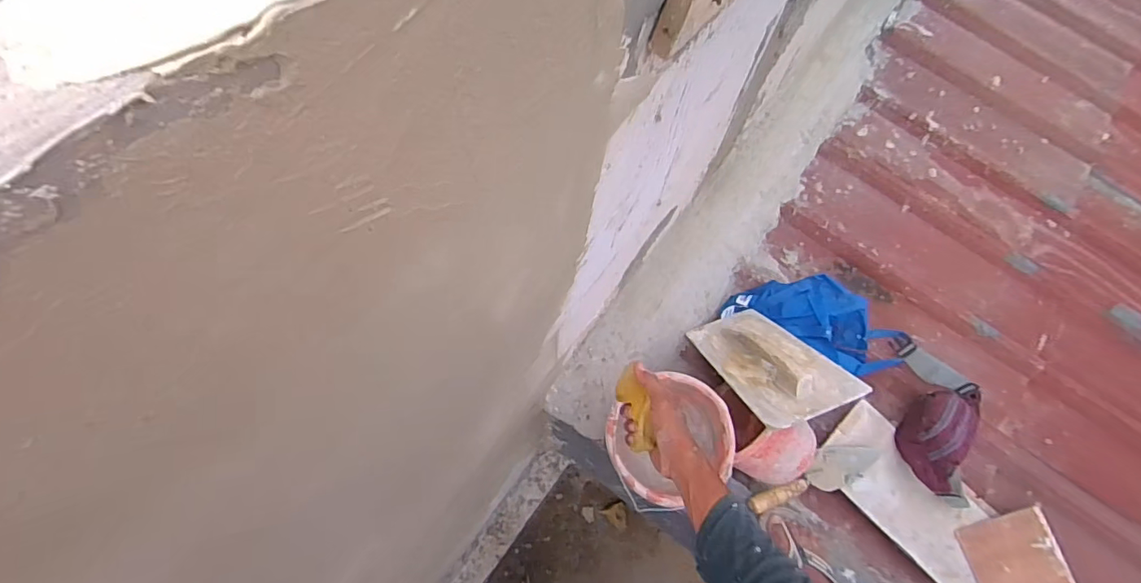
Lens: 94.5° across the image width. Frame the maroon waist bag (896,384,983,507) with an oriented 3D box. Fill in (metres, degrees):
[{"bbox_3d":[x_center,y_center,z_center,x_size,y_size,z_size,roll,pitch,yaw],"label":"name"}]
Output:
[{"bbox_3d":[0.825,0.306,1.151,0.157,0.085,0.278,27,72,10],"label":"maroon waist bag"}]

